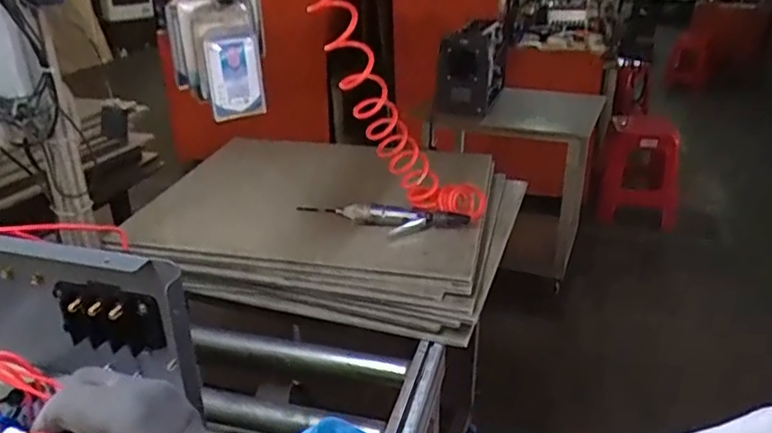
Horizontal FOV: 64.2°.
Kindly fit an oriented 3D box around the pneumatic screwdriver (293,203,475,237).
[{"bbox_3d":[-0.015,0.005,1.259,0.360,0.039,0.087,5,26,12],"label":"pneumatic screwdriver"}]

